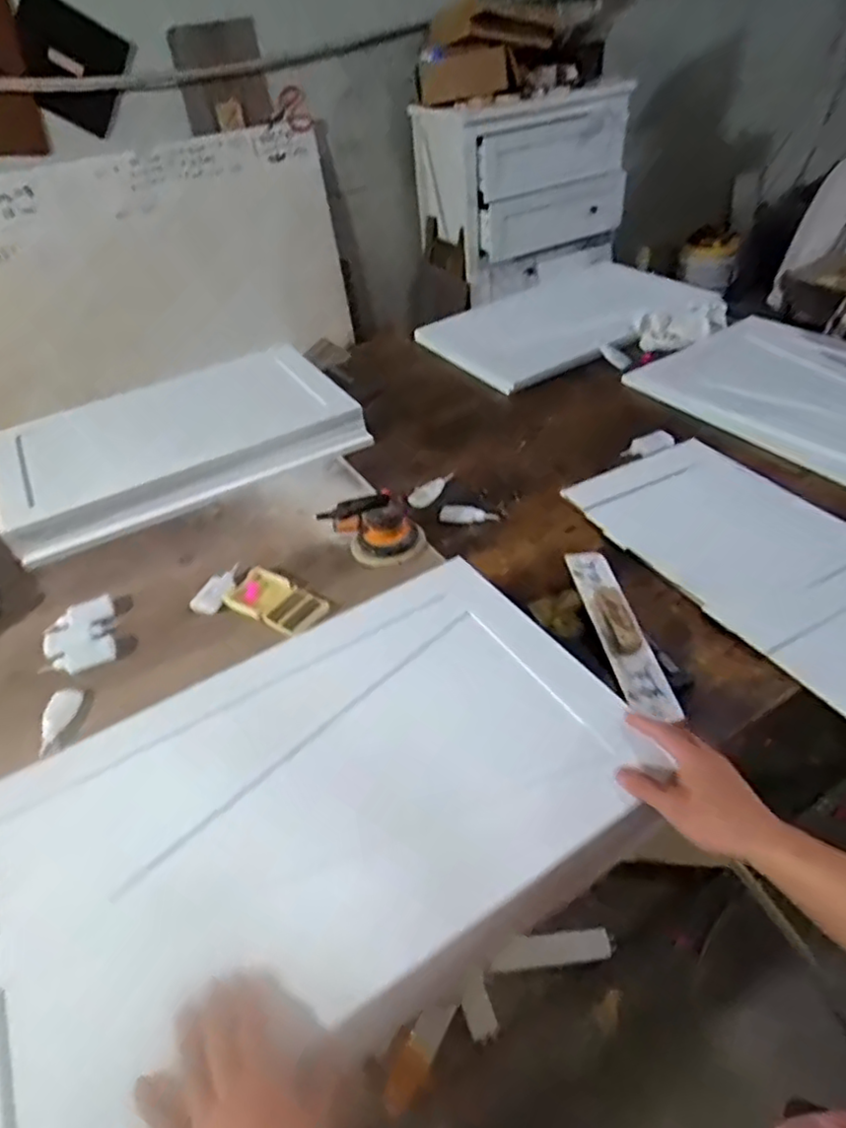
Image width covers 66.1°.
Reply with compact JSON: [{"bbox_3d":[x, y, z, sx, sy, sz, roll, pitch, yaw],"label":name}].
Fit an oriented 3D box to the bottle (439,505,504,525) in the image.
[{"bbox_3d":[0.080,-0.081,1.107,0.104,0.026,0.025,10,44,18],"label":"bottle"}]

